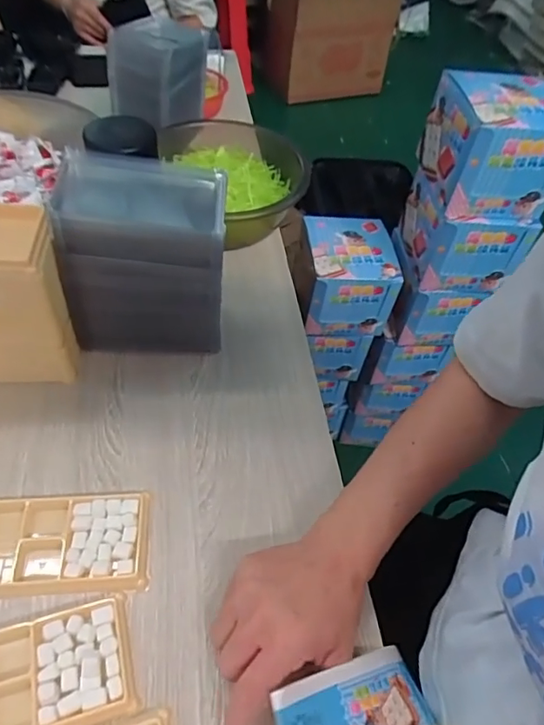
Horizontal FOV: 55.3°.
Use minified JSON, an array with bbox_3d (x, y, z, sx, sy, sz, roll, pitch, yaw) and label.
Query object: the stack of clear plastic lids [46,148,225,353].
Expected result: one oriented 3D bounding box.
[{"bbox_3d":[-0.118,-0.096,0.499,0.141,0.170,0.101,0,50,-5],"label":"stack of clear plastic lids"}]

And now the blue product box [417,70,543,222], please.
[{"bbox_3d":[0.314,-0.309,0.734,0.156,0.129,0.179,1,50,-4],"label":"blue product box"}]

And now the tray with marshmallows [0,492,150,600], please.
[{"bbox_3d":[-0.164,0.139,0.404,0.132,0.011,0.077,-2,50,-6],"label":"tray with marshmallows"}]

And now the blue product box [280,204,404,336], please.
[{"bbox_3d":[0.125,-0.153,0.896,0.146,0.131,0.164,-2,50,-8],"label":"blue product box"}]

